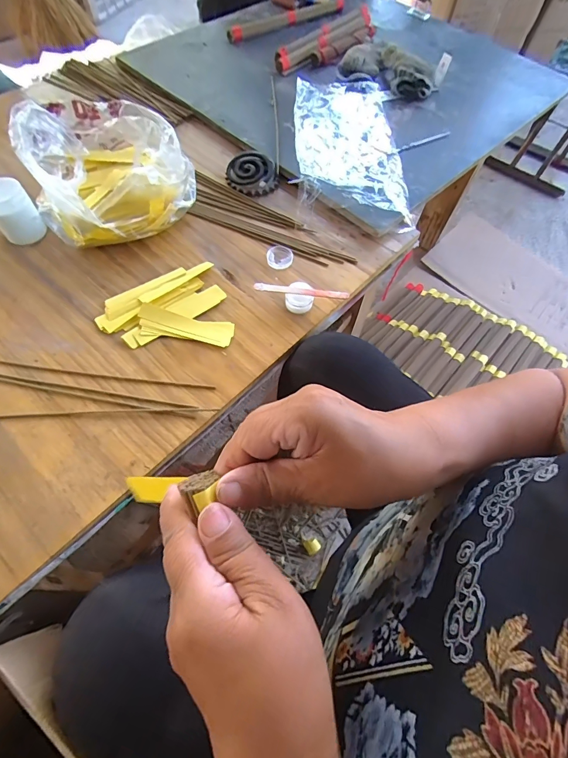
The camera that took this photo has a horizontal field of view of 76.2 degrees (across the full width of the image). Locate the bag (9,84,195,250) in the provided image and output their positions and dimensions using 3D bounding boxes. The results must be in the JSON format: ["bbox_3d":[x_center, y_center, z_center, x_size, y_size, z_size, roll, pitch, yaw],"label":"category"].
[{"bbox_3d":[-0.254,-0.310,0.531,0.226,0.089,0.239,-30,69,-17],"label":"bag"}]

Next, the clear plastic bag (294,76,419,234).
[{"bbox_3d":[0.107,-0.402,0.622,0.172,0.047,0.374,0,64,-4],"label":"clear plastic bag"}]

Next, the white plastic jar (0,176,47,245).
[{"bbox_3d":[-0.375,-0.231,0.505,0.054,0.068,0.053,1,64,-3],"label":"white plastic jar"}]

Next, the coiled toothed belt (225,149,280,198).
[{"bbox_3d":[-0.052,-0.330,0.584,0.081,0.034,0.063,17,64,5],"label":"coiled toothed belt"}]

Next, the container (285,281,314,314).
[{"bbox_3d":[0.021,-0.107,0.480,0.035,0.030,0.031,18,64,6],"label":"container"}]

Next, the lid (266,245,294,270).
[{"bbox_3d":[-0.006,-0.178,0.527,0.037,0.005,0.041,14,64,3],"label":"lid"}]

